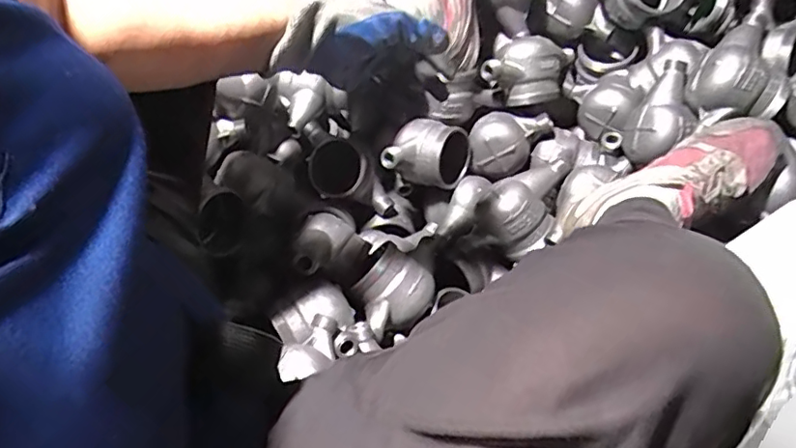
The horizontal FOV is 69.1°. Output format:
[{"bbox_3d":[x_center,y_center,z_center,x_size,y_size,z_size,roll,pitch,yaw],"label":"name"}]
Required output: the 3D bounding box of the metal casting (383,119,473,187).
[{"bbox_3d":[0.037,-0.086,0.729,0.105,0.067,0.071,11,59,3],"label":"metal casting"}]

